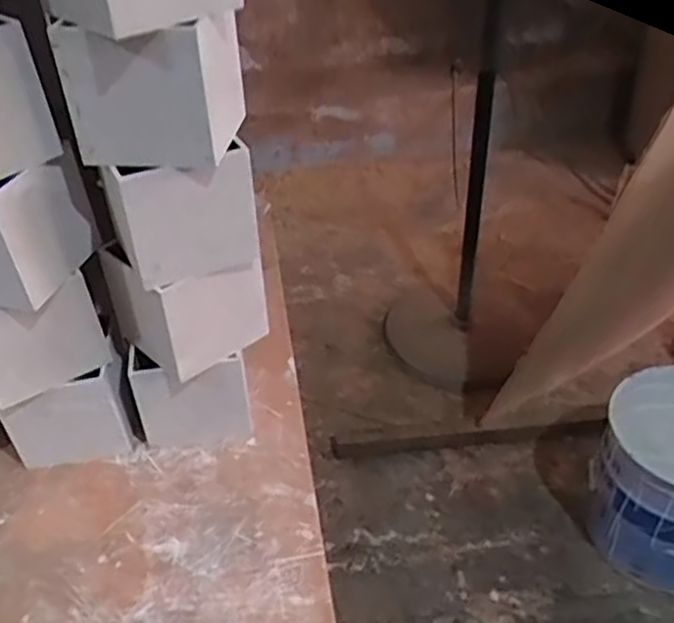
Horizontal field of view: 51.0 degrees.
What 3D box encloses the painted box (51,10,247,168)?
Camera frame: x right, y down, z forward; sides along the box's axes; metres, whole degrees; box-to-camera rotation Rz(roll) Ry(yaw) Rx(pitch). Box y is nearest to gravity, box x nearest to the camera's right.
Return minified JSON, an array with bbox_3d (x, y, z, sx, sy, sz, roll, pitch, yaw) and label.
[{"bbox_3d":[-0.147,-0.193,0.587,0.118,0.105,0.110,0,38,5],"label":"painted box"}]

